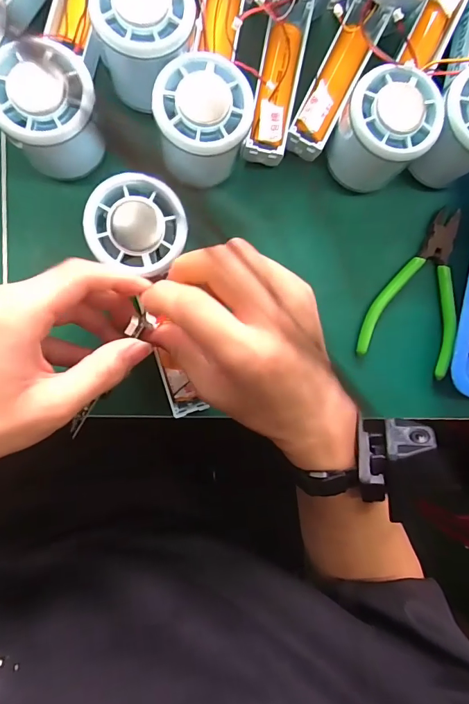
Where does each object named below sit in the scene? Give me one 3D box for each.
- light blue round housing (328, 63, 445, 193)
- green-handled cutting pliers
[{"bbox_3d":[0.093,-0.144,0.279,0.057,0.064,0.061,24,91,-7],"label":"light blue round housing"},{"bbox_3d":[0.145,-0.048,0.317,0.069,0.018,0.122,19,92,-7],"label":"green-handled cutting pliers"}]

